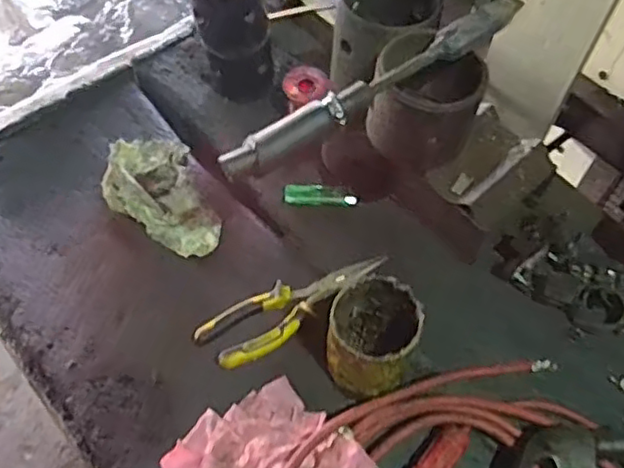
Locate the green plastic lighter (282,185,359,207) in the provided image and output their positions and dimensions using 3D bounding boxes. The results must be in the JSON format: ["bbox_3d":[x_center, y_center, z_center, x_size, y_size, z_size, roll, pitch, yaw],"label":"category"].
[{"bbox_3d":[0.009,-0.042,0.720,0.082,0.013,0.021,5,59,0],"label":"green plastic lighter"}]

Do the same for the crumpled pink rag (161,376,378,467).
[{"bbox_3d":[-0.039,0.206,0.562,0.156,0.043,0.148,-27,63,-18],"label":"crumpled pink rag"}]

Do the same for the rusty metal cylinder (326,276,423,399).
[{"bbox_3d":[0.054,0.099,0.580,0.076,0.113,0.078,22,60,11],"label":"rusty metal cylinder"}]

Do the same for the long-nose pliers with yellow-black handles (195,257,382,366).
[{"bbox_3d":[-0.015,0.072,0.651,0.200,0.031,0.057,-27,64,-18],"label":"long-nose pliers with yellow-black handles"}]

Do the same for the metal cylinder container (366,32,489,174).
[{"bbox_3d":[0.094,-0.115,0.547,0.087,0.081,0.081,13,59,5],"label":"metal cylinder container"}]

